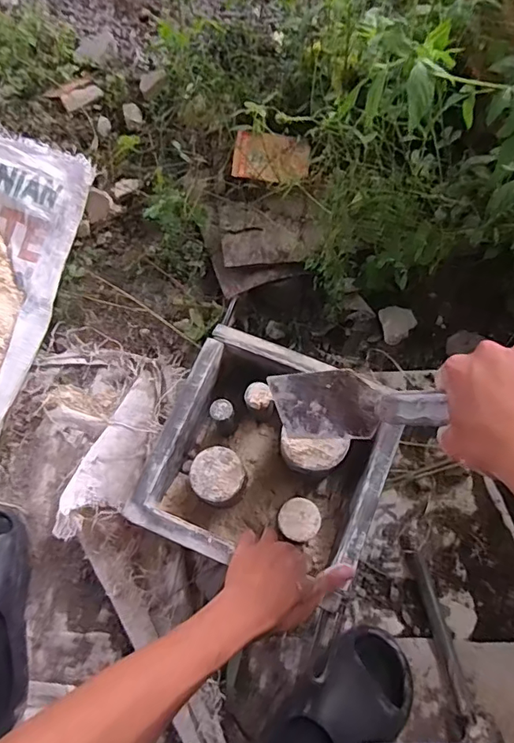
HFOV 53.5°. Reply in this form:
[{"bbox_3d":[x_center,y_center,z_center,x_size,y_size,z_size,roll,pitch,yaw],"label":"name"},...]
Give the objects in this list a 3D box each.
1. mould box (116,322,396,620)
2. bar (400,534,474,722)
[{"bbox_3d":[0.017,0.104,0.595,0.238,0.098,0.235,21,75,8],"label":"mould box"},{"bbox_3d":[0.212,0.298,0.608,0.017,0.020,0.198,-15,74,-2],"label":"bar"}]

